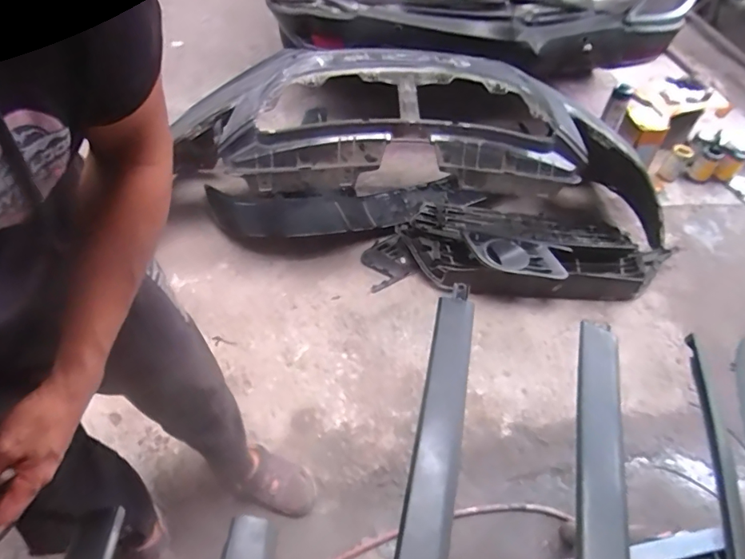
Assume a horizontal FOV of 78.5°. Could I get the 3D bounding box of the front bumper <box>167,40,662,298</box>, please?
[{"bbox_3d":[0.192,-0.329,1.411,1.469,0.527,0.496,6,50,2],"label":"front bumper"}]

